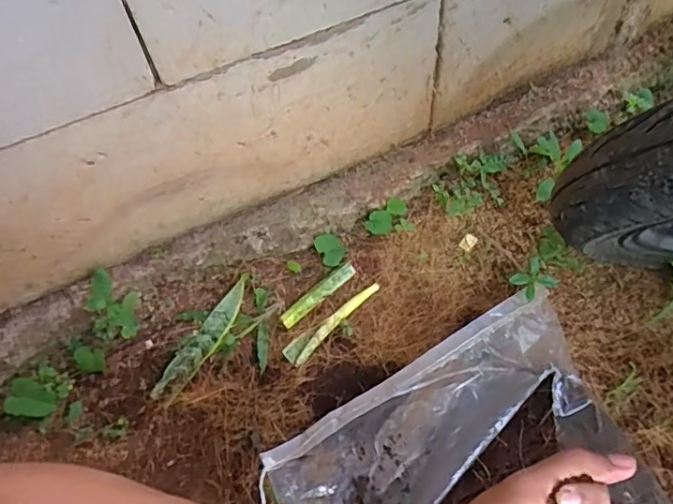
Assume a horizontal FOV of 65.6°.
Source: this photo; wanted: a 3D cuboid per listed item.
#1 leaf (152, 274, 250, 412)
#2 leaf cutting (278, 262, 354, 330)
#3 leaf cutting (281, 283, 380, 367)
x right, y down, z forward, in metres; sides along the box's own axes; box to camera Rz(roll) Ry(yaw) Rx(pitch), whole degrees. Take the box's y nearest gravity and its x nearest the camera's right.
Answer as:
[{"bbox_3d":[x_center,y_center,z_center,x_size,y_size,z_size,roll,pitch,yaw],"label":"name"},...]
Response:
[{"bbox_3d":[-0.151,0.098,0.595,0.032,0.018,0.161,27,64,18],"label":"leaf"},{"bbox_3d":[-0.022,0.048,0.610,0.104,0.012,0.019,-37,63,-20],"label":"leaf cutting"},{"bbox_3d":[-0.006,0.077,0.598,0.132,0.006,0.024,-41,65,-19],"label":"leaf cutting"}]

